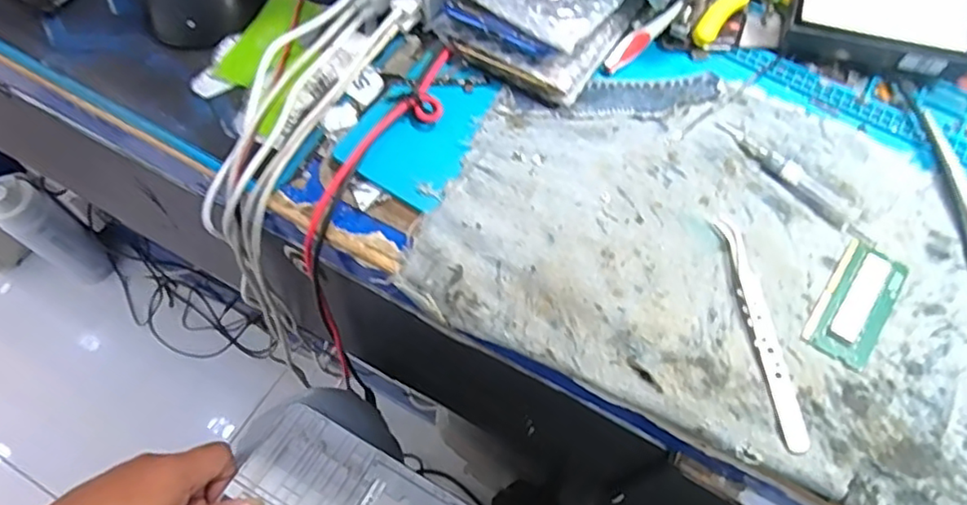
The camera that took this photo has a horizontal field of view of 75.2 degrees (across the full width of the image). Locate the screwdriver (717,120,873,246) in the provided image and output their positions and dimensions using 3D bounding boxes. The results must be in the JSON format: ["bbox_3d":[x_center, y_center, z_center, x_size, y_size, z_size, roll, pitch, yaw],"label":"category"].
[{"bbox_3d":[0.171,-0.041,0.344,0.011,0.010,0.101,-38,70,-21],"label":"screwdriver"}]

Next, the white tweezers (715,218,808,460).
[{"bbox_3d":[0.133,0.035,0.304,0.009,0.007,0.118,-5,62,-6],"label":"white tweezers"}]

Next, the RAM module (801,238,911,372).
[{"bbox_3d":[0.186,0.025,0.313,0.031,0.004,0.068,36,65,14],"label":"RAM module"}]

